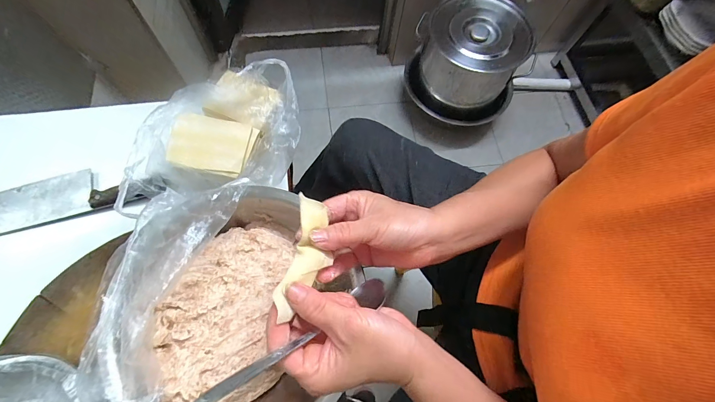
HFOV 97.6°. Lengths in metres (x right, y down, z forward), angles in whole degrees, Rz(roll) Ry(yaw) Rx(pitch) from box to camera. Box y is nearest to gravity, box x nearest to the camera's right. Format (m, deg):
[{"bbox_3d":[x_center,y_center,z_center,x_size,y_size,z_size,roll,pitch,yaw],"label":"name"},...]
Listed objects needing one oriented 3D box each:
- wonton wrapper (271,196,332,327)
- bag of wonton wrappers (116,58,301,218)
[{"bbox_3d":[-0.041,0.046,0.261,0.035,0.022,0.101,12,62,2],"label":"wonton wrapper"},{"bbox_3d":[-0.212,-0.109,0.464,0.249,0.056,0.206,-11,70,-7],"label":"bag of wonton wrappers"}]

